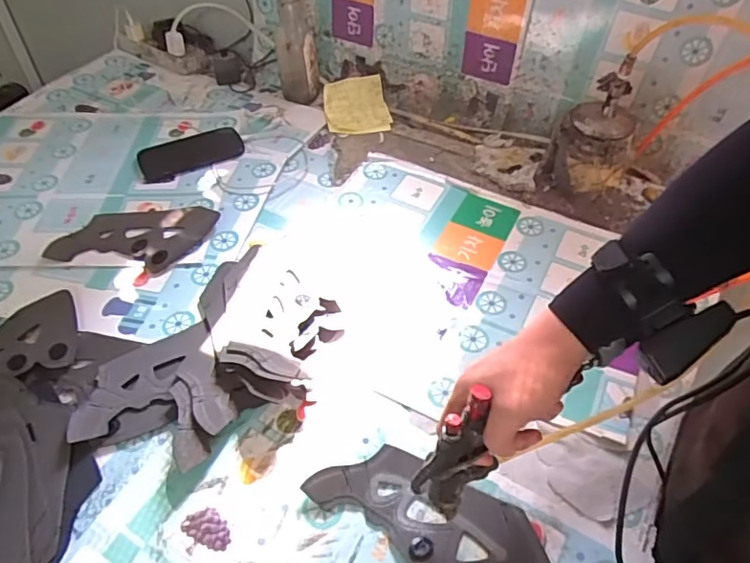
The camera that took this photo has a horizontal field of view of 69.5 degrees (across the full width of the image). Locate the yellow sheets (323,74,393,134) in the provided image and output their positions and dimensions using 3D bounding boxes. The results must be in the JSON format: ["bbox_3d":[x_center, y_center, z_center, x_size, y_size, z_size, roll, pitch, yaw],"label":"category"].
[{"bbox_3d":[-0.035,-0.319,0.980,0.111,0.019,0.118,-10,73,2],"label":"yellow sheets"}]

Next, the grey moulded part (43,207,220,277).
[{"bbox_3d":[-0.345,-0.069,0.780,0.209,0.015,0.130,9,49,9],"label":"grey moulded part"}]

